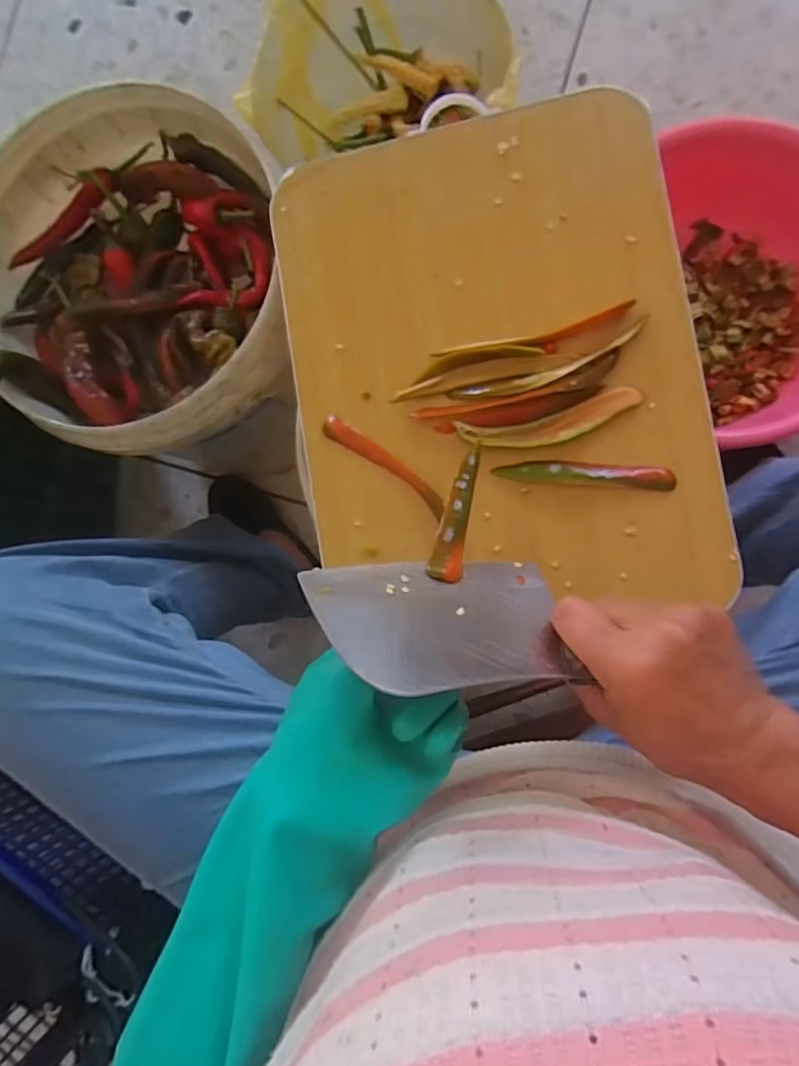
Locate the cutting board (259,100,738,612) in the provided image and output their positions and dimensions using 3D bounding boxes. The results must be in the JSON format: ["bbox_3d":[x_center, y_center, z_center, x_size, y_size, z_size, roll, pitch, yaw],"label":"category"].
[{"bbox_3d":[0.064,-0.128,0.428,0.285,0.016,0.368,-10,85,6],"label":"cutting board"}]

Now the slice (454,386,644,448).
[{"bbox_3d":[0.109,-0.079,0.415,0.129,0.006,0.029,-11,85,6],"label":"slice"}]

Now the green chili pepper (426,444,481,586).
[{"bbox_3d":[0.036,-0.013,0.348,0.018,0.010,0.104,12,52,7],"label":"green chili pepper"}]

